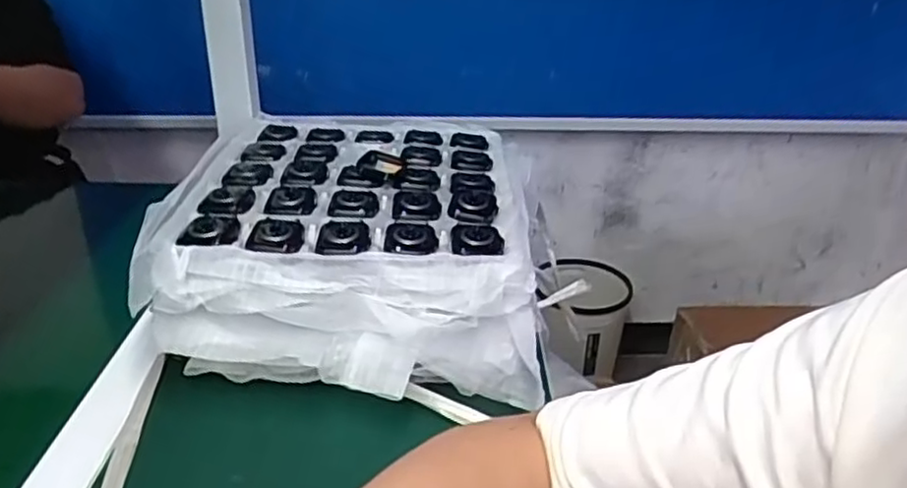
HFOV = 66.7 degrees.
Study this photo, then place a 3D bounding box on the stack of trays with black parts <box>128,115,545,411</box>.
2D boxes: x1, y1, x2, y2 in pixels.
[{"bbox_3d":[-0.079,-0.002,0.574,0.286,0.112,0.267,3,28,4],"label":"stack of trays with black parts"}]

